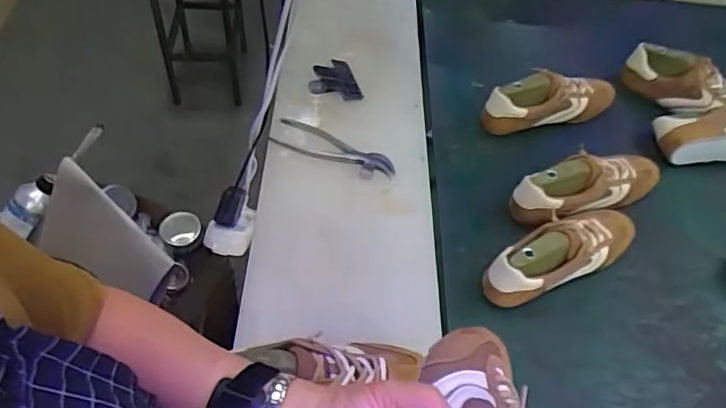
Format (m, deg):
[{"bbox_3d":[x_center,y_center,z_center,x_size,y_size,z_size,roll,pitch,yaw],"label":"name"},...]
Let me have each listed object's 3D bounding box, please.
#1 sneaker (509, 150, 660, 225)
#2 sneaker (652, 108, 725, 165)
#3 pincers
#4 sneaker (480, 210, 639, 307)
[{"bbox_3d":[0.347,-0.032,0.849,0.249,0.068,0.076,-18,57,-20],"label":"sneaker"},{"bbox_3d":[0.613,-0.120,0.944,0.241,0.078,0.075,-2,52,-6],"label":"sneaker"},{"bbox_3d":[-0.040,-0.085,0.846,0.187,0.015,0.060,17,52,7],"label":"pincers"},{"bbox_3d":[0.279,0.059,0.765,0.253,0.078,0.078,-26,58,-22],"label":"sneaker"}]

